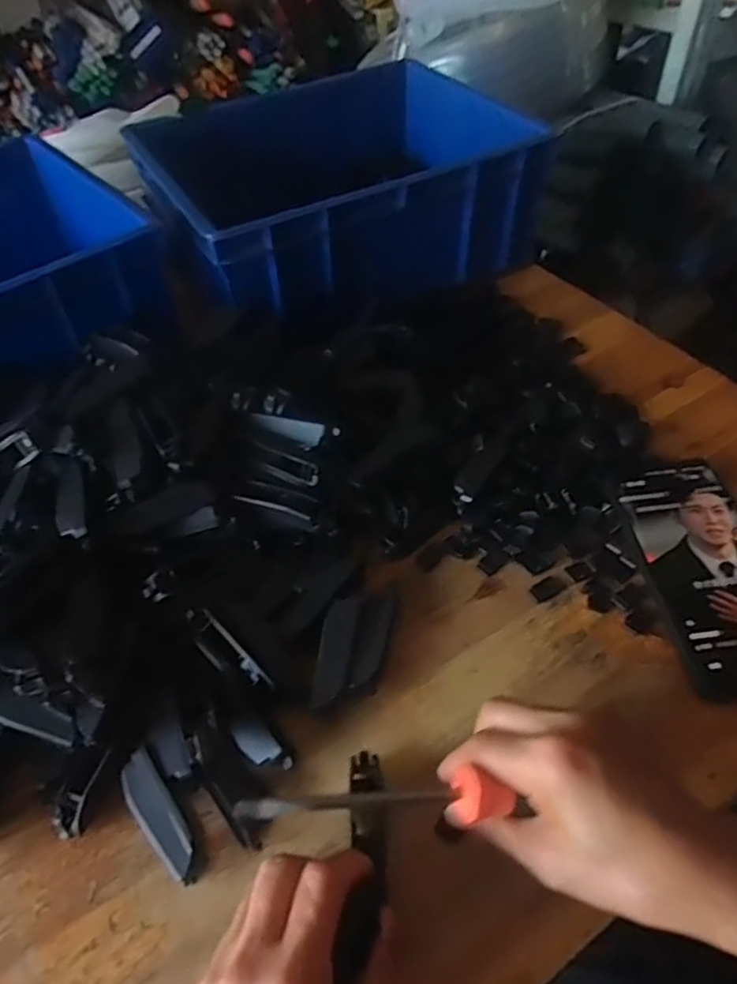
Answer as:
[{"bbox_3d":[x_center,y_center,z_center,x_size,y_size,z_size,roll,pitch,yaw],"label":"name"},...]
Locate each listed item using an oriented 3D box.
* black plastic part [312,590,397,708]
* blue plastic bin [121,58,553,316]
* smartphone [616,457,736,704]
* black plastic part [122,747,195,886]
[{"bbox_3d":[-0.008,0.092,0.376,0.036,0.019,0.076,7,50,11],"label":"black plastic part"},{"bbox_3d":[-0.029,-0.299,0.623,0.337,0.110,0.263,-25,52,-17],"label":"blue plastic bin"},{"bbox_3d":[0.214,0.049,0.397,0.077,0.015,0.163,-6,49,-1],"label":"smartphone"},{"bbox_3d":[-0.105,0.165,0.319,0.019,0.017,0.068,-33,55,-22],"label":"black plastic part"}]

